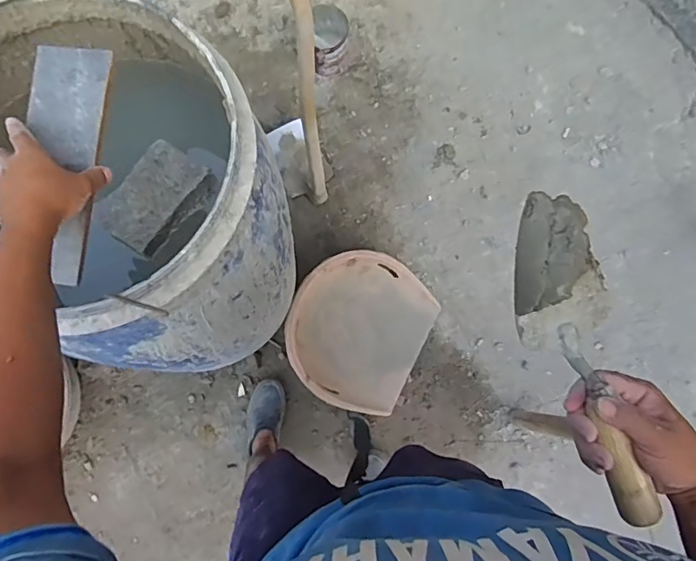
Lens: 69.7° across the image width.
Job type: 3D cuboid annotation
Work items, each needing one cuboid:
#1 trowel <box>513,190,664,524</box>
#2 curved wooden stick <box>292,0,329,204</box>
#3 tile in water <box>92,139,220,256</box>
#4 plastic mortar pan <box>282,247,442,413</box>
[{"bbox_3d":[0.207,0.069,0.436,0.074,0.051,0.299,-22,99,-5],"label":"trowel"},{"bbox_3d":[-0.091,-0.401,1.218,0.052,0.753,0.134,-3,76,-4],"label":"curved wooden stick"},{"bbox_3d":[-0.282,-0.121,0.730,0.098,0.041,0.155,34,76,5],"label":"tile in water"},{"bbox_3d":[0.043,0.140,1.438,0.416,0.106,0.443,30,78,-10],"label":"plastic mortar pan"}]

